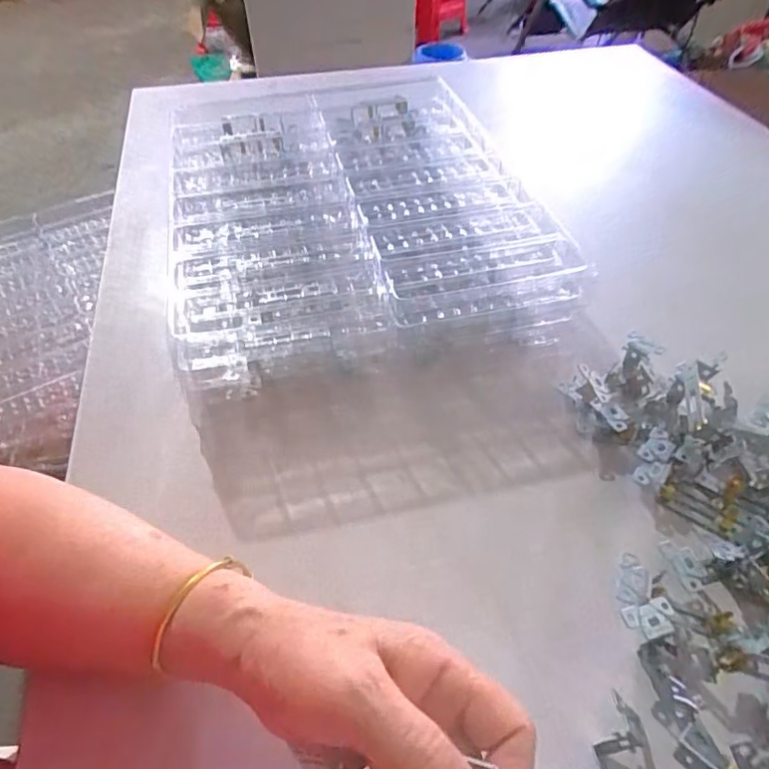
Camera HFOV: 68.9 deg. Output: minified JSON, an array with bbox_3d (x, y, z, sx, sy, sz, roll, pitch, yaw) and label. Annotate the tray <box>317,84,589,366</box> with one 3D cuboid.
[{"bbox_3d":[0.045,-0.198,0.602,0.179,0.072,0.431,-10,49,-7],"label":"tray"}]

